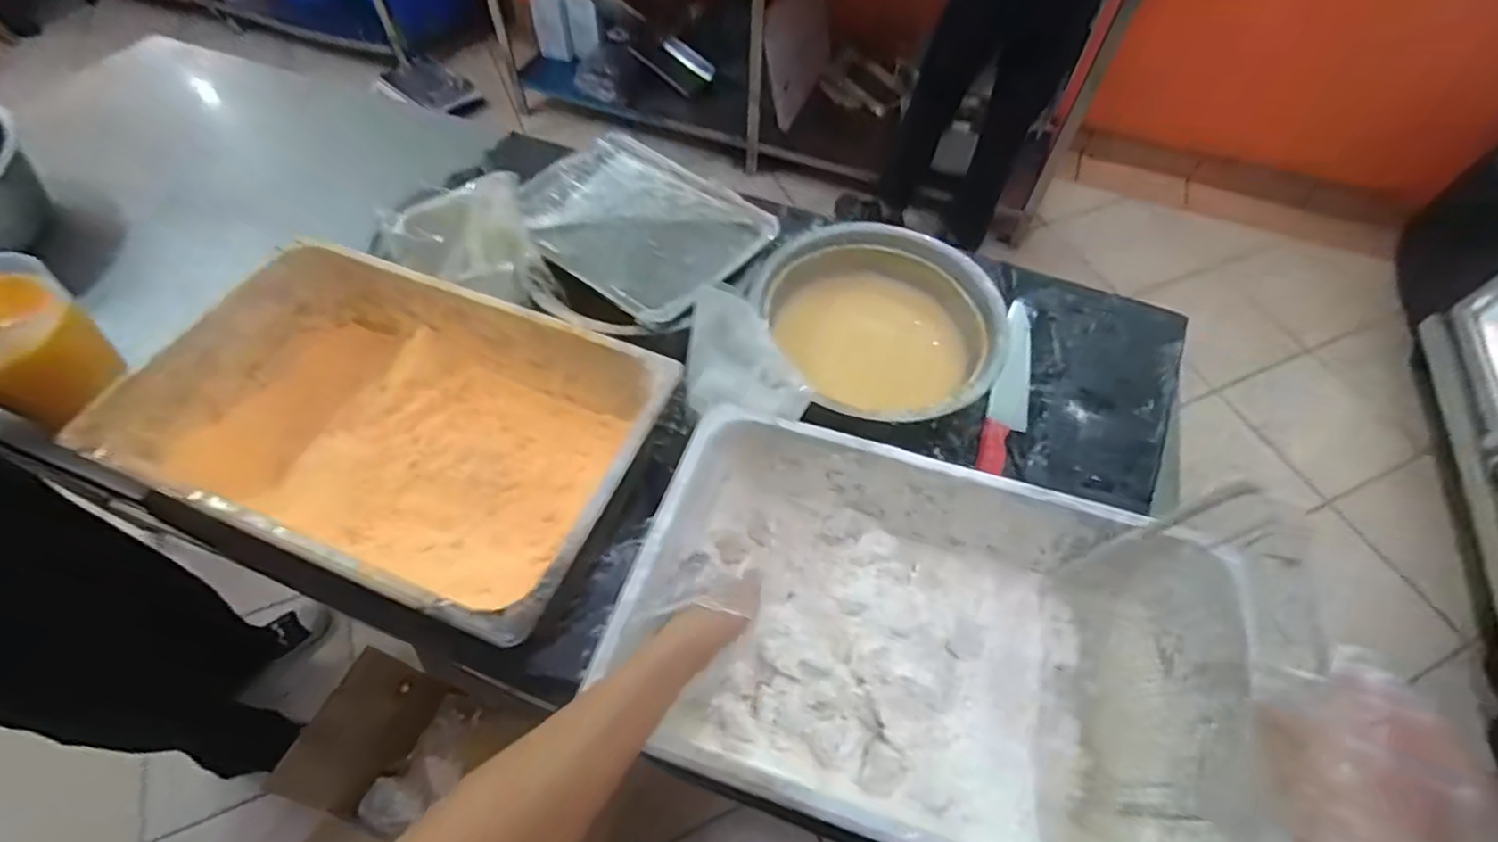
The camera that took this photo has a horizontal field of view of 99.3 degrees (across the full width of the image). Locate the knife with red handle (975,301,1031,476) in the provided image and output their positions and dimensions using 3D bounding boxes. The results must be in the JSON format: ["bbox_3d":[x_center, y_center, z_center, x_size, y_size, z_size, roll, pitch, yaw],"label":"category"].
[{"bbox_3d":[0.360,-0.052,0.862,0.051,0.020,0.311,19,59,10],"label":"knife with red handle"}]

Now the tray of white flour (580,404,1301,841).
[{"bbox_3d":[0.159,0.202,0.604,0.519,0.159,0.318,20,59,10],"label":"tray of white flour"}]

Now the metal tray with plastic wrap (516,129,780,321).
[{"bbox_3d":[-0.147,-0.267,0.845,0.316,0.029,0.249,35,63,19],"label":"metal tray with plastic wrap"}]

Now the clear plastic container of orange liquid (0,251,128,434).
[{"bbox_3d":[-0.856,-0.092,0.743,0.151,0.147,0.152,27,60,15],"label":"clear plastic container of orange liquid"}]

